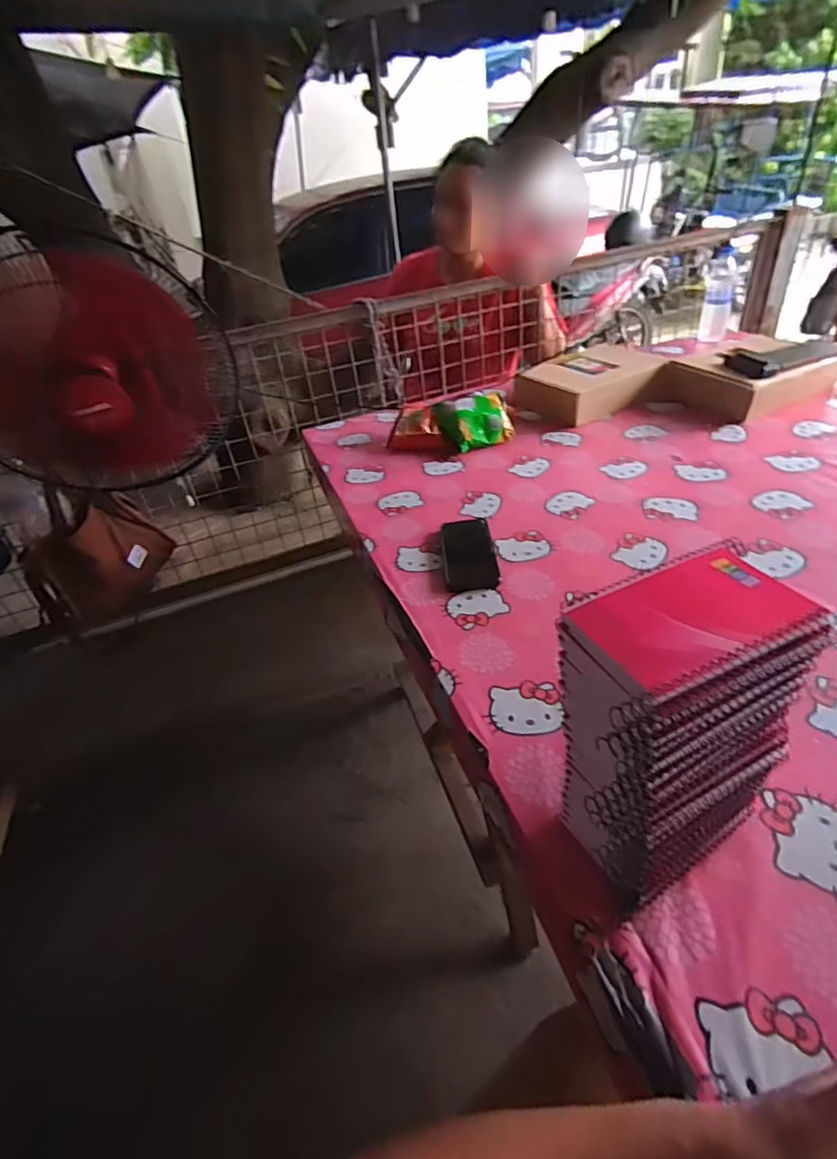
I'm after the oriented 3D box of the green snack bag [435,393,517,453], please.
[{"bbox_3d":[0.120,-0.321,1.132,0.148,0.043,0.120,-17,79,-7],"label":"green snack bag"}]

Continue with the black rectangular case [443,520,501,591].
[{"bbox_3d":[0.074,-0.041,0.829,0.074,0.017,0.162,-6,38,2],"label":"black rectangular case"}]

